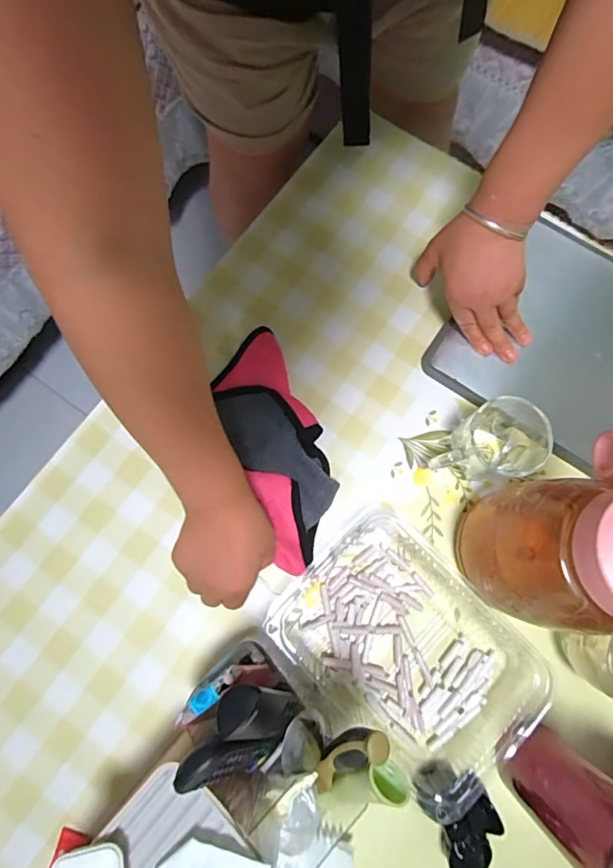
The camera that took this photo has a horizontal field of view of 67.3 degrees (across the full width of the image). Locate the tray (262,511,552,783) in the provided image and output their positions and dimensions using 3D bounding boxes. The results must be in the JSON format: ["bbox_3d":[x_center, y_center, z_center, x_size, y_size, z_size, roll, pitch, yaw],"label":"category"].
[{"bbox_3d":[0.090,0.204,0.434,0.233,0.051,0.180,44,80,7],"label":"tray"}]

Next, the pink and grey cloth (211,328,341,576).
[{"bbox_3d":[-0.031,0.012,0.482,0.090,0.026,0.244,-16,75,-5],"label":"pink and grey cloth"}]

